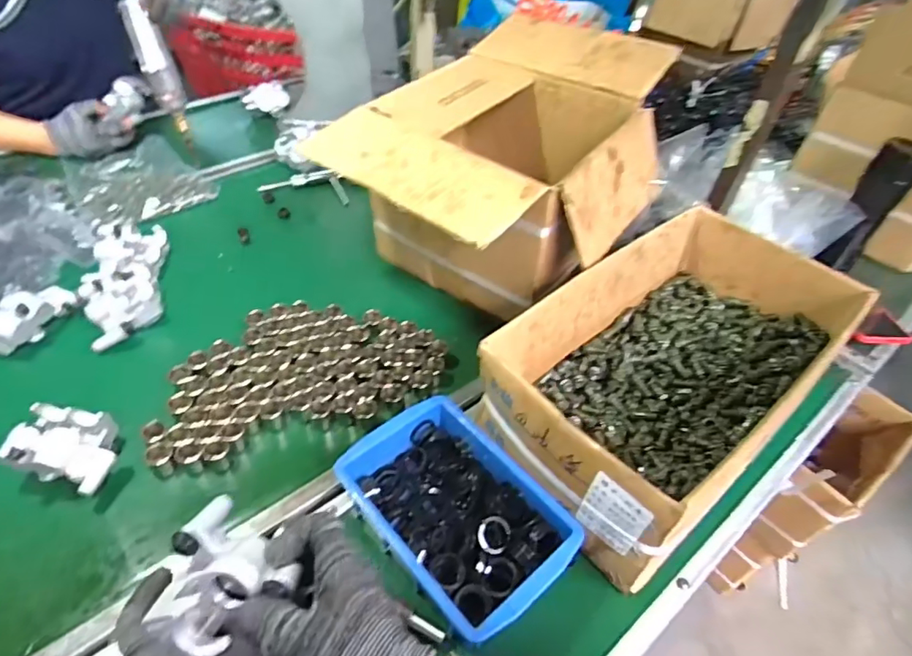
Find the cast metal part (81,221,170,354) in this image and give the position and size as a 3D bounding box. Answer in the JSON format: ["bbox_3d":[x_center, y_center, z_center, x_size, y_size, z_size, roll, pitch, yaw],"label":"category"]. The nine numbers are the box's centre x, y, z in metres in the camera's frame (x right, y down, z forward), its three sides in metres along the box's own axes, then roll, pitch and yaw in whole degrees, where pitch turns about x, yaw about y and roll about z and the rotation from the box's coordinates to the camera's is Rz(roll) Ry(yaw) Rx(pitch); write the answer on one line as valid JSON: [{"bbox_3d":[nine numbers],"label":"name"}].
[{"bbox_3d":[-0.420,-0.063,0.684,0.081,0.057,0.195,-10,48,-15],"label":"cast metal part"}]

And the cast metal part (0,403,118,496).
[{"bbox_3d":[-0.376,0.114,0.517,0.096,0.069,0.076,9,46,4],"label":"cast metal part"}]

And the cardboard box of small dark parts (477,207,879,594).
[{"bbox_3d":[0.228,0.033,0.571,0.393,0.130,0.216,-31,56,-30],"label":"cardboard box of small dark parts"}]

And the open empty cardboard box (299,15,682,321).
[{"bbox_3d":[0.071,-0.190,0.699,0.311,0.245,0.430,31,51,23],"label":"open empty cardboard box"}]

